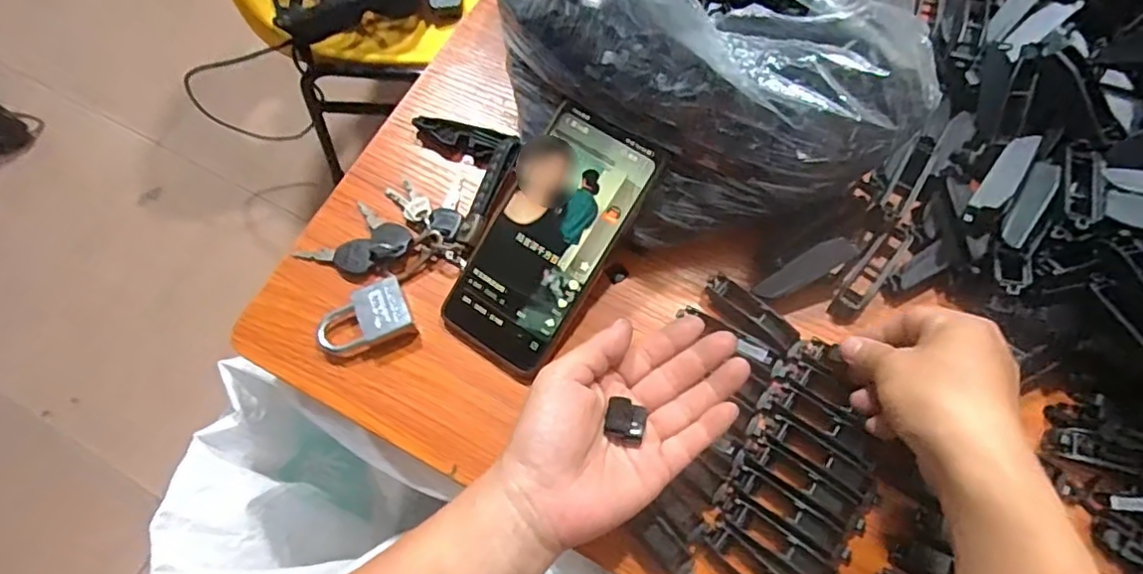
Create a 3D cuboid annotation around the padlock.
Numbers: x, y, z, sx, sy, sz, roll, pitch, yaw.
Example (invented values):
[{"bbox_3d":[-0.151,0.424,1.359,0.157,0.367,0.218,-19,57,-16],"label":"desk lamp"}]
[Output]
[{"bbox_3d":[-0.138,0.021,0.401,0.061,0.014,0.035,-25,70,-8],"label":"padlock"}]

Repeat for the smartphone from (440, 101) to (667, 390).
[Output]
[{"bbox_3d":[-0.015,-0.029,0.394,0.081,0.010,0.168,32,96,14],"label":"smartphone"}]

